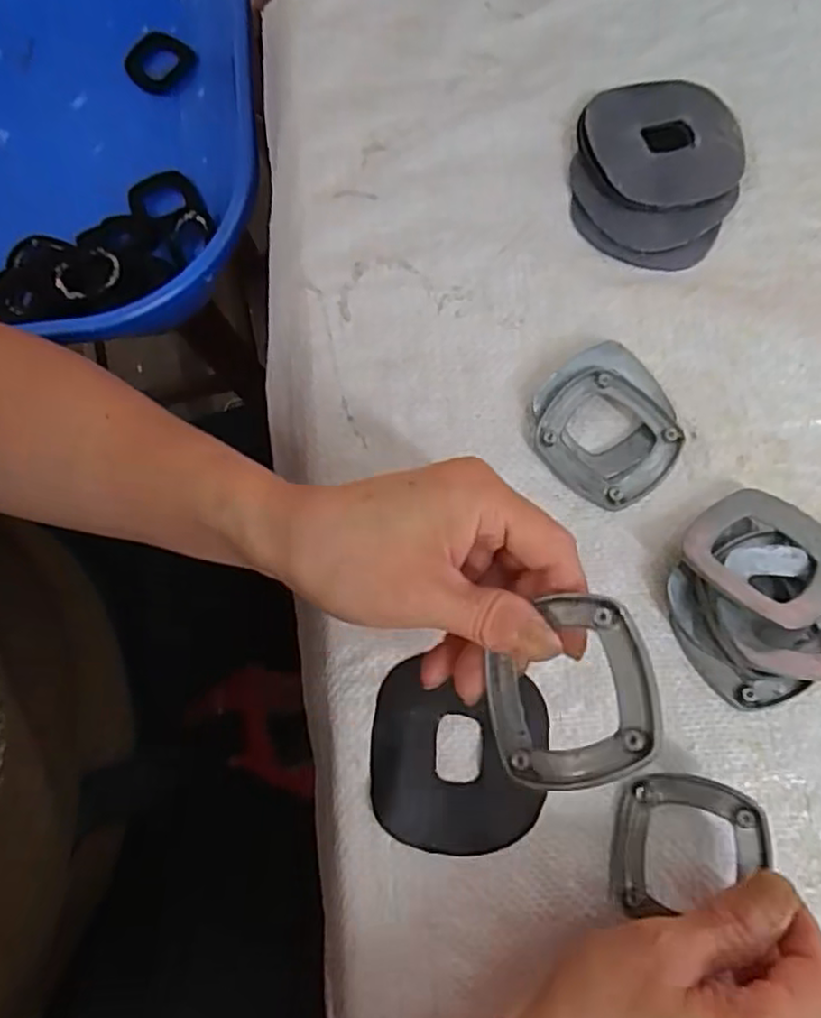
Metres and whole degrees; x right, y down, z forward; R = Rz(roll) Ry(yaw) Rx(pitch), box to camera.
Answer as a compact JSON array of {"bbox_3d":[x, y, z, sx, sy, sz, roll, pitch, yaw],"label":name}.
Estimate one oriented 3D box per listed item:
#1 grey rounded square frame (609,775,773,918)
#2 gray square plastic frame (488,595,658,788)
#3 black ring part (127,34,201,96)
[{"bbox_3d":[0.110,0.137,0.270,0.059,0.010,0.054,-1,82,30],"label":"grey rounded square frame"},{"bbox_3d":[0.052,0.062,0.226,0.058,0.009,0.058,-21,57,24],"label":"gray square plastic frame"},{"bbox_3d":[-0.250,-0.447,0.678,0.067,0.015,0.068,0,77,1],"label":"black ring part"}]

